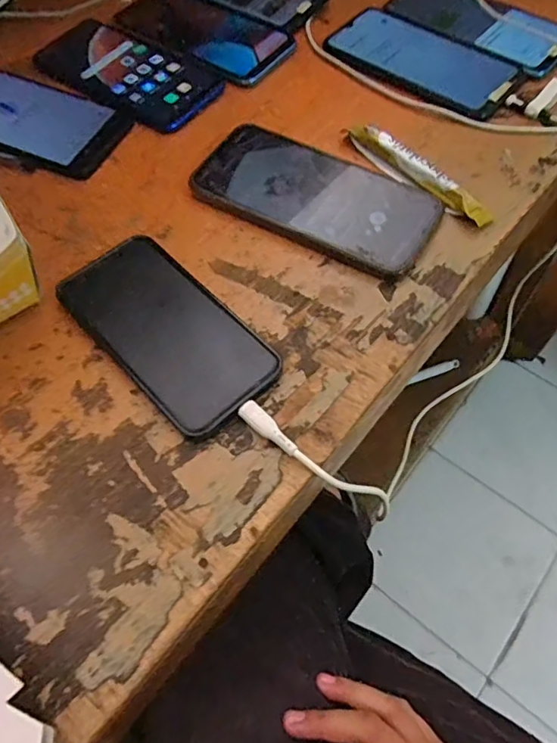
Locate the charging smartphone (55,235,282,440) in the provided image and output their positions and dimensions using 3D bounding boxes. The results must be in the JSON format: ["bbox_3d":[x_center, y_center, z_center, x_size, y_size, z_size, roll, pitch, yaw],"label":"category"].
[{"bbox_3d":[-0.067,-0.026,0.334,0.073,0.012,0.137,-40,69,-20],"label":"charging smartphone"}]

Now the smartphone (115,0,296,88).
[{"bbox_3d":[-0.070,-0.310,0.495,0.175,0.013,0.072,38,67,18],"label":"smartphone"}]

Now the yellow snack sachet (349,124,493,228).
[{"bbox_3d":[0.100,-0.145,0.395,0.123,0.013,0.020,41,68,19],"label":"yellow snack sachet"}]

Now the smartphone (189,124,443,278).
[{"bbox_3d":[0.025,-0.127,0.389,0.170,0.010,0.077,29,65,14],"label":"smartphone"}]

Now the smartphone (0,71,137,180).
[{"bbox_3d":[-0.210,-0.209,0.445,0.177,0.008,0.079,25,64,12],"label":"smartphone"}]

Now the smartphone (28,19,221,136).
[{"bbox_3d":[-0.132,-0.255,0.466,0.171,0.014,0.078,35,67,16],"label":"smartphone"}]

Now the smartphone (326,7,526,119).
[{"bbox_3d":[0.121,-0.265,0.459,0.159,0.013,0.082,34,66,16],"label":"smartphone"}]

